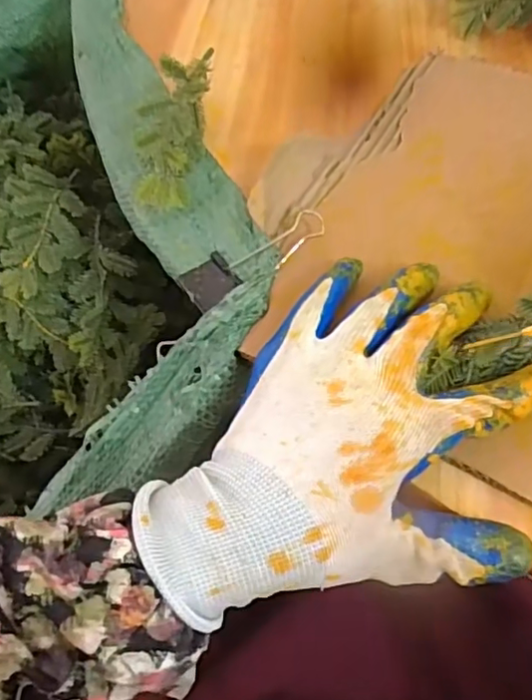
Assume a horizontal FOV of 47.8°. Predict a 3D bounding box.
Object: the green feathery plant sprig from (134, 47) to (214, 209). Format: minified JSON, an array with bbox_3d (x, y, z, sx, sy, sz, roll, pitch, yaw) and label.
[{"bbox_3d":[-0.057,-0.144,0.369,0.034,0.035,0.115,7,66,3],"label":"green feathery plant sprig"}]

